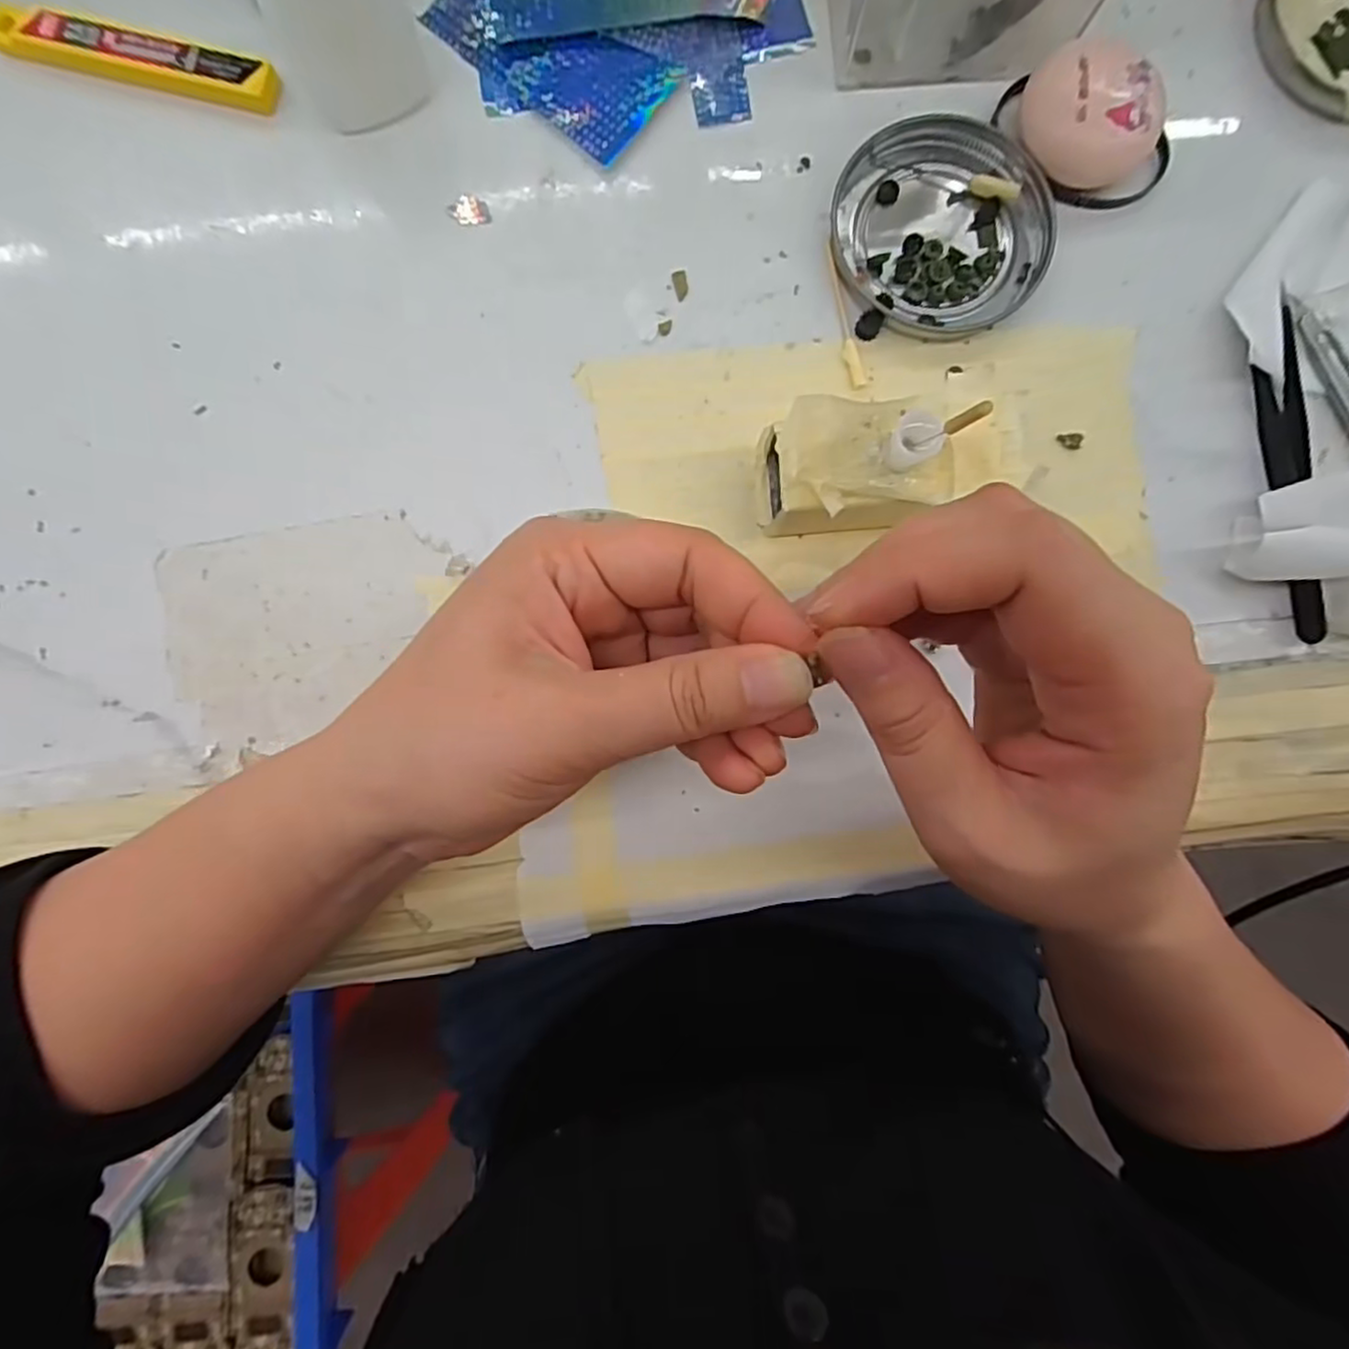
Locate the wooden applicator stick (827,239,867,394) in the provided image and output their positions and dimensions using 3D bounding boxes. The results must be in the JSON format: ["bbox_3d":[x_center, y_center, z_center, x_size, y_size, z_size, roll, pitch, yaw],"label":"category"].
[{"bbox_3d":[0.061,-0.132,0.250,0.006,0.004,0.056,-14,88,-1],"label":"wooden applicator stick"}]

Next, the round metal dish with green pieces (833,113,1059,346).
[{"bbox_3d":[0.098,-0.164,0.250,0.075,0.008,0.076,0,87,-1],"label":"round metal dish with green pieces"}]

